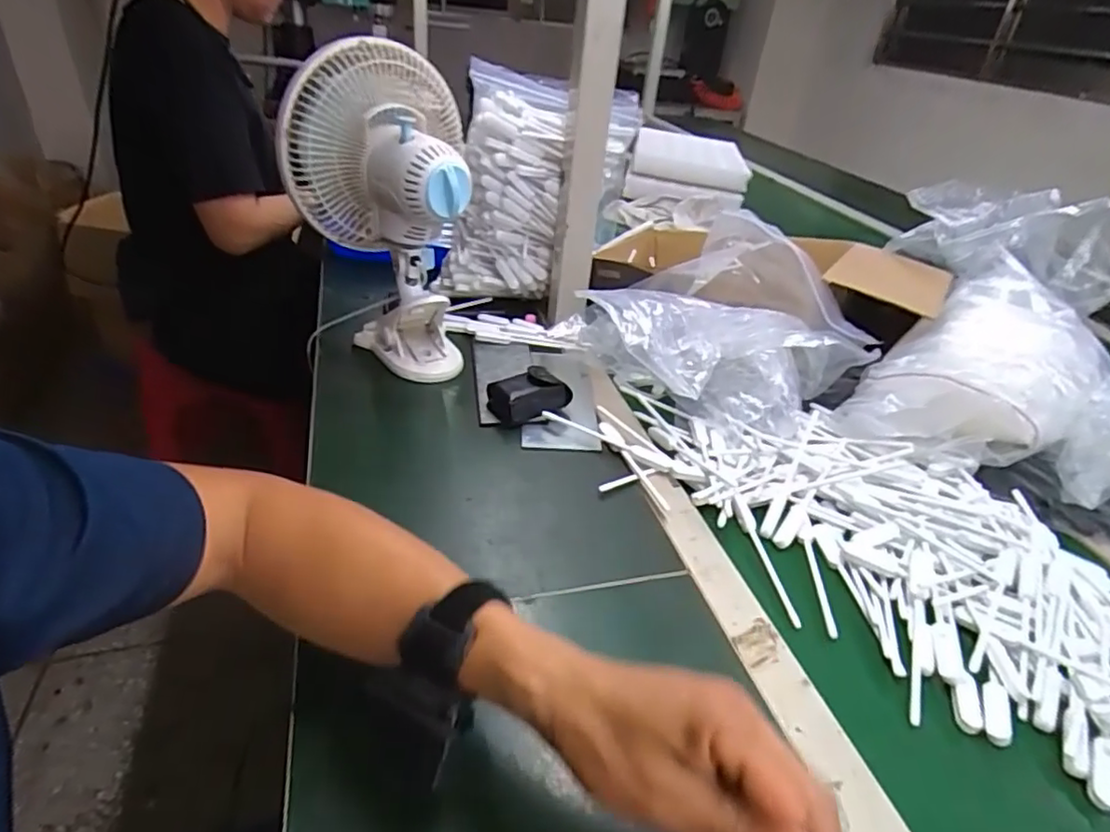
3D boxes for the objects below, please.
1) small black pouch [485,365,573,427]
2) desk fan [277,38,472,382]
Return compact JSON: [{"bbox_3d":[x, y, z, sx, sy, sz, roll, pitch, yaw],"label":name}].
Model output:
[{"bbox_3d":[-0.026,-0.021,0.670,0.084,0.043,0.049,-14,38,-25],"label":"small black pouch"},{"bbox_3d":[-0.187,-0.207,0.684,0.176,0.313,0.167,-3,35,-12],"label":"desk fan"}]

